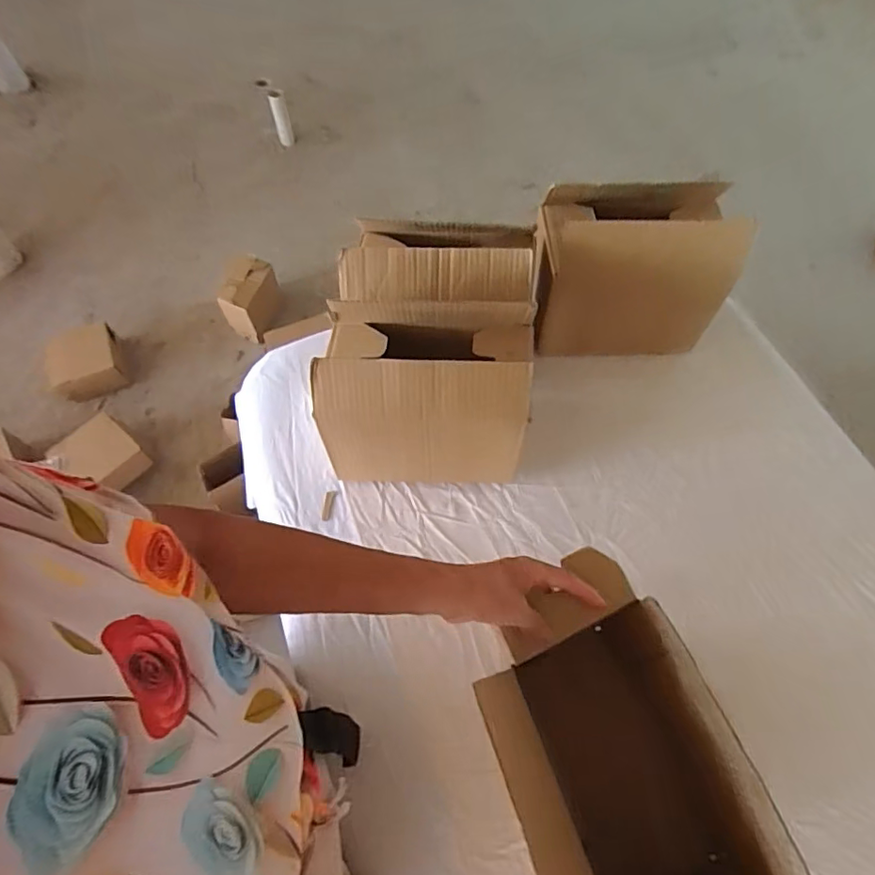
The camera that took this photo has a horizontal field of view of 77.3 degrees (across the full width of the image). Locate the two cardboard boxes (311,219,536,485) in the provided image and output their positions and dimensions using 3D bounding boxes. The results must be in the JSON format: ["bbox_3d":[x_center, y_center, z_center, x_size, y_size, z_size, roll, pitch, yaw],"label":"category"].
[{"bbox_3d":[-0.006,-0.113,0.681,0.219,0.222,0.286,3,63,3],"label":"two cardboard boxes"}]

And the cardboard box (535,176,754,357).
[{"bbox_3d":[0.246,-0.224,0.731,0.232,0.218,0.136,4,63,3],"label":"cardboard box"}]

